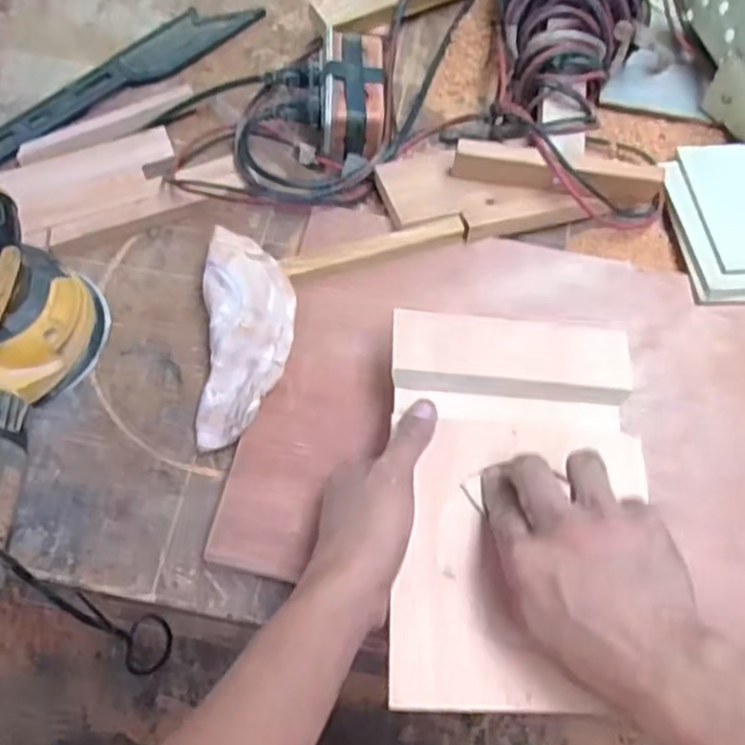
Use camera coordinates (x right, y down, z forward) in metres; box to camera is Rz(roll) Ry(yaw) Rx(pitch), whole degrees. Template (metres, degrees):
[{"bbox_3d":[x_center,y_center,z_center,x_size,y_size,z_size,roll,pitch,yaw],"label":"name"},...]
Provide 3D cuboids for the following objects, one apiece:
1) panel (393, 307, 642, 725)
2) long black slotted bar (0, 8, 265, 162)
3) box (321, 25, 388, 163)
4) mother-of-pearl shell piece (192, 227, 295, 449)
[{"bbox_3d":[0.094,0.080,0.462,0.163,0.021,0.246,6,64,-8],"label":"panel"},{"bbox_3d":[-0.270,-0.246,0.651,0.384,0.022,0.055,-40,71,-17],"label":"long black slotted bar"},{"bbox_3d":[-0.016,-0.240,0.635,0.060,0.057,0.110,0,65,0],"label":"box"},{"bbox_3d":[-0.094,-0.027,0.542,0.067,0.033,0.159,1,65,0],"label":"mother-of-pearl shell piece"}]

